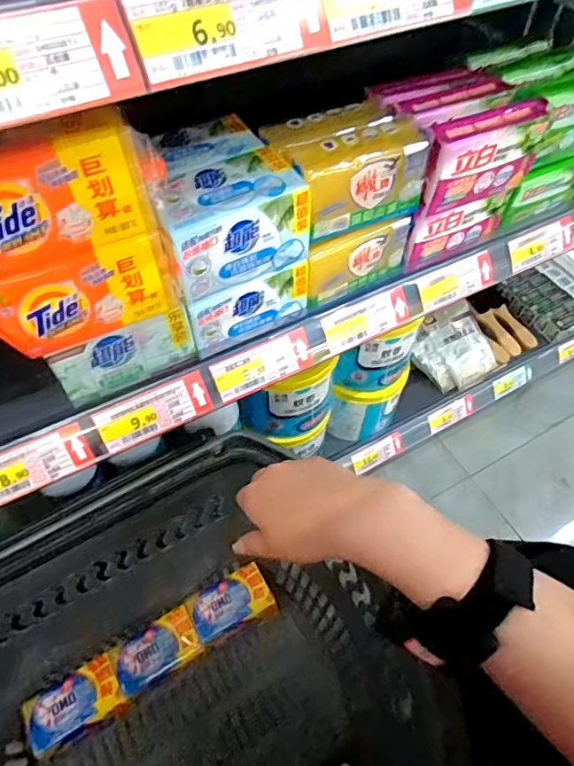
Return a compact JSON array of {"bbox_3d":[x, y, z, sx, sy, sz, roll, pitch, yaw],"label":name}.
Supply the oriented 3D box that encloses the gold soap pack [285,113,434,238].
[{"bbox_3d":[0.055,-0.164,0.405,0.112,0.066,0.048,-24,60,-17],"label":"gold soap pack"}]

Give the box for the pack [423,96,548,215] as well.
[{"bbox_3d":[0.161,-0.194,0.433,0.120,0.068,0.041,-22,59,-15],"label":"pack"}]

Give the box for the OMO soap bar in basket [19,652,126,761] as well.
[{"bbox_3d":[-0.250,0.375,0.589,0.105,0.025,0.073,-25,60,-17],"label":"OMO soap bar in basket"}]

